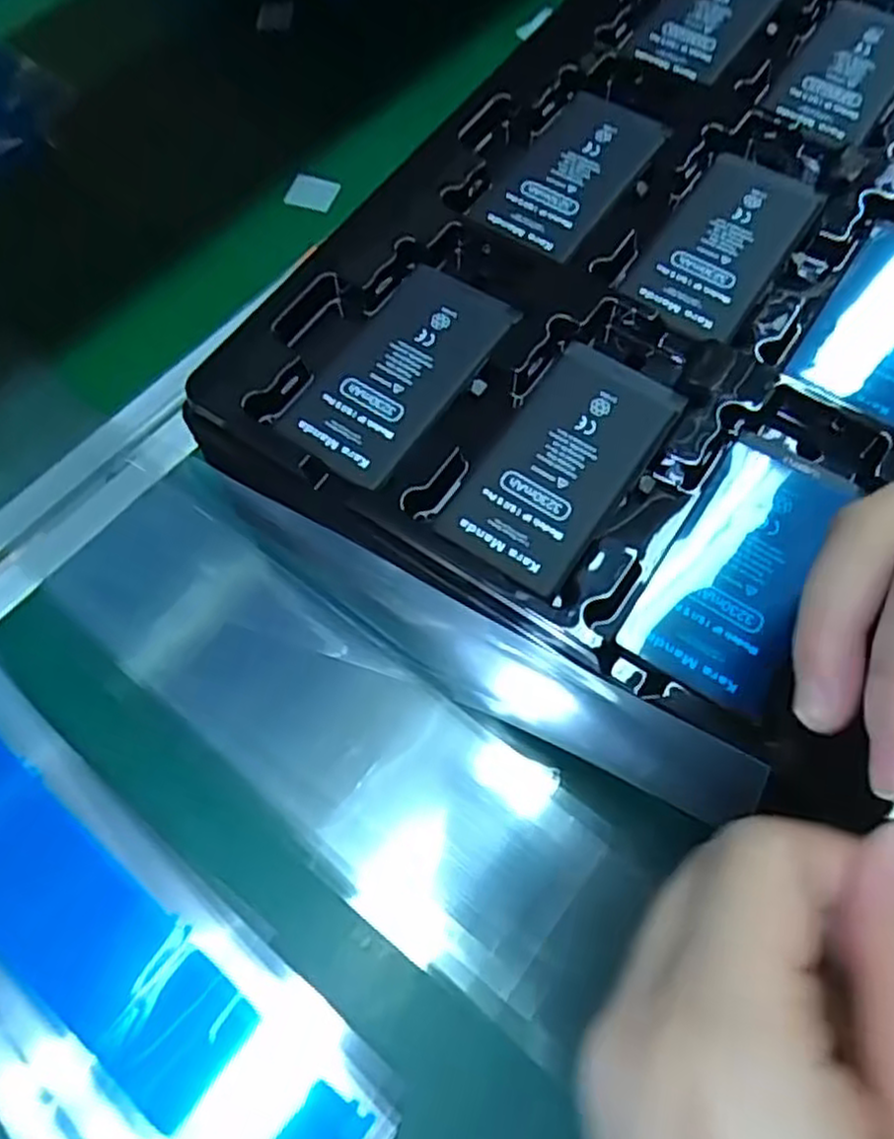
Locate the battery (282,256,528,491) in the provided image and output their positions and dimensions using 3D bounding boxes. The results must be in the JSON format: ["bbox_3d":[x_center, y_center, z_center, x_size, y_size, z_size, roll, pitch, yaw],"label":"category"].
[{"bbox_3d":[-0.017,-0.067,0.254,0.049,0.008,0.083,32,71,15],"label":"battery"}]

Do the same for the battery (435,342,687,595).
[{"bbox_3d":[0.036,-0.034,0.236,0.044,0.004,0.083,32,70,16],"label":"battery"}]

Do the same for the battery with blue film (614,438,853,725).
[{"bbox_3d":[0.087,-0.003,0.221,0.041,0.004,0.084,29,69,15],"label":"battery with blue film"}]

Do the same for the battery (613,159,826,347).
[{"bbox_3d":[0.098,-0.116,0.269,0.043,0.006,0.082,29,70,15],"label":"battery"}]

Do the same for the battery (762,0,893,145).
[{"bbox_3d":[0.160,-0.199,0.300,0.042,0.005,0.080,30,70,15],"label":"battery"}]

